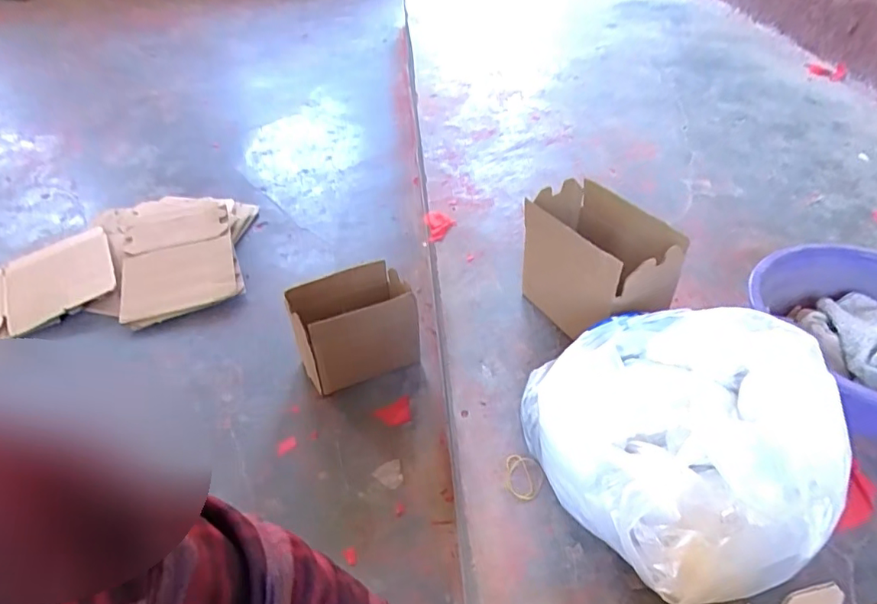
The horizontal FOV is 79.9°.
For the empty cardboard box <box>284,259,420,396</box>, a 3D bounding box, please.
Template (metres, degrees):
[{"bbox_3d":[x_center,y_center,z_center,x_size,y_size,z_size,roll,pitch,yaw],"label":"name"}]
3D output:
[{"bbox_3d":[-0.152,0.057,0.943,0.208,0.195,0.127,-18,47,-15],"label":"empty cardboard box"}]

